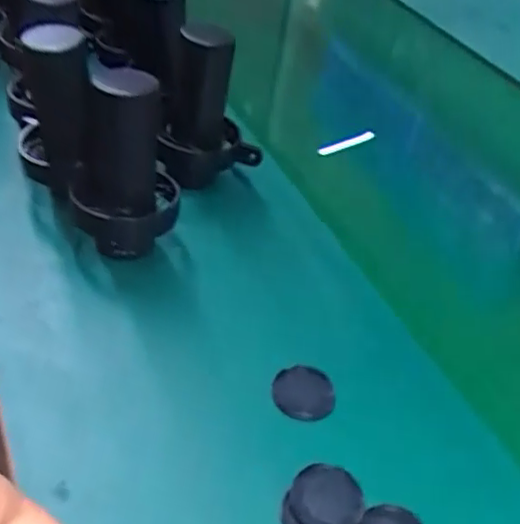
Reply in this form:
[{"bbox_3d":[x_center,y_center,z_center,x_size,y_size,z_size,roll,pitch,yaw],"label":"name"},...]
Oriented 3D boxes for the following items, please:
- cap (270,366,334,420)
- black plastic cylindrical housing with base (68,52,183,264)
[{"bbox_3d":[0.034,0.104,0.508,0.048,0.006,0.046,-1,49,1],"label":"cap"},{"bbox_3d":[-0.120,-0.091,0.571,0.093,0.170,0.077,-6,38,-18],"label":"black plastic cylindrical housing with base"}]

